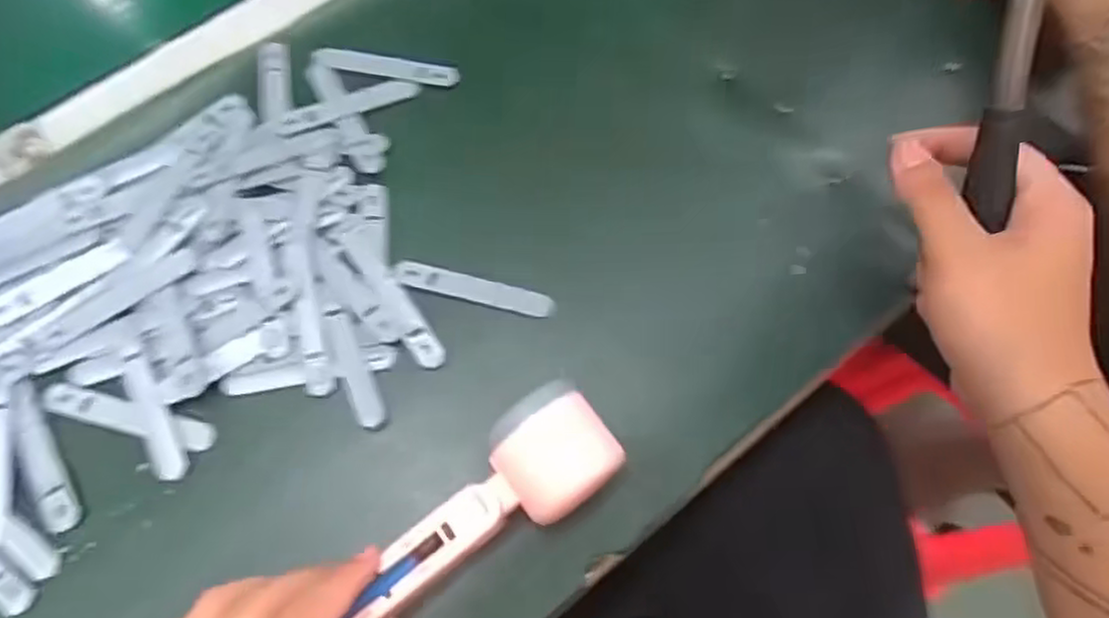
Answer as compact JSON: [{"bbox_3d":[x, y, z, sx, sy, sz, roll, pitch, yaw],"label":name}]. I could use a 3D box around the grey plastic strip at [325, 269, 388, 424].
[{"bbox_3d":[-0.113,0.032,0.405,0.015,0.007,0.075,-23,73,-10],"label":"grey plastic strip"}]

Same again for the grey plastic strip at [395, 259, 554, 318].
[{"bbox_3d":[-0.048,-0.012,0.427,0.095,0.006,0.017,13,62,2],"label":"grey plastic strip"}]

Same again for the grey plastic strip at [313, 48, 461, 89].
[{"bbox_3d":[-0.113,-0.164,0.484,0.097,0.004,0.019,10,70,1],"label":"grey plastic strip"}]

